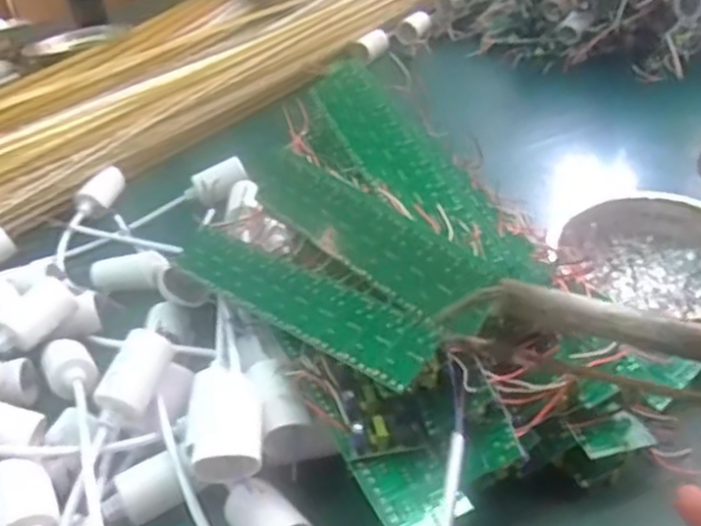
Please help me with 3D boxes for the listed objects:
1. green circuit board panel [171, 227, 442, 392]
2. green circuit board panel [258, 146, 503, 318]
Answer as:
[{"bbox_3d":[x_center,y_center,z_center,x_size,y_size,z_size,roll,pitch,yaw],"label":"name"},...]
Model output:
[{"bbox_3d":[-0.034,0.016,0.392,0.198,0.004,0.036,22,65,44],"label":"green circuit board panel"},{"bbox_3d":[0.005,-0.019,0.387,0.004,0.036,0.185,18,12,-41],"label":"green circuit board panel"}]

